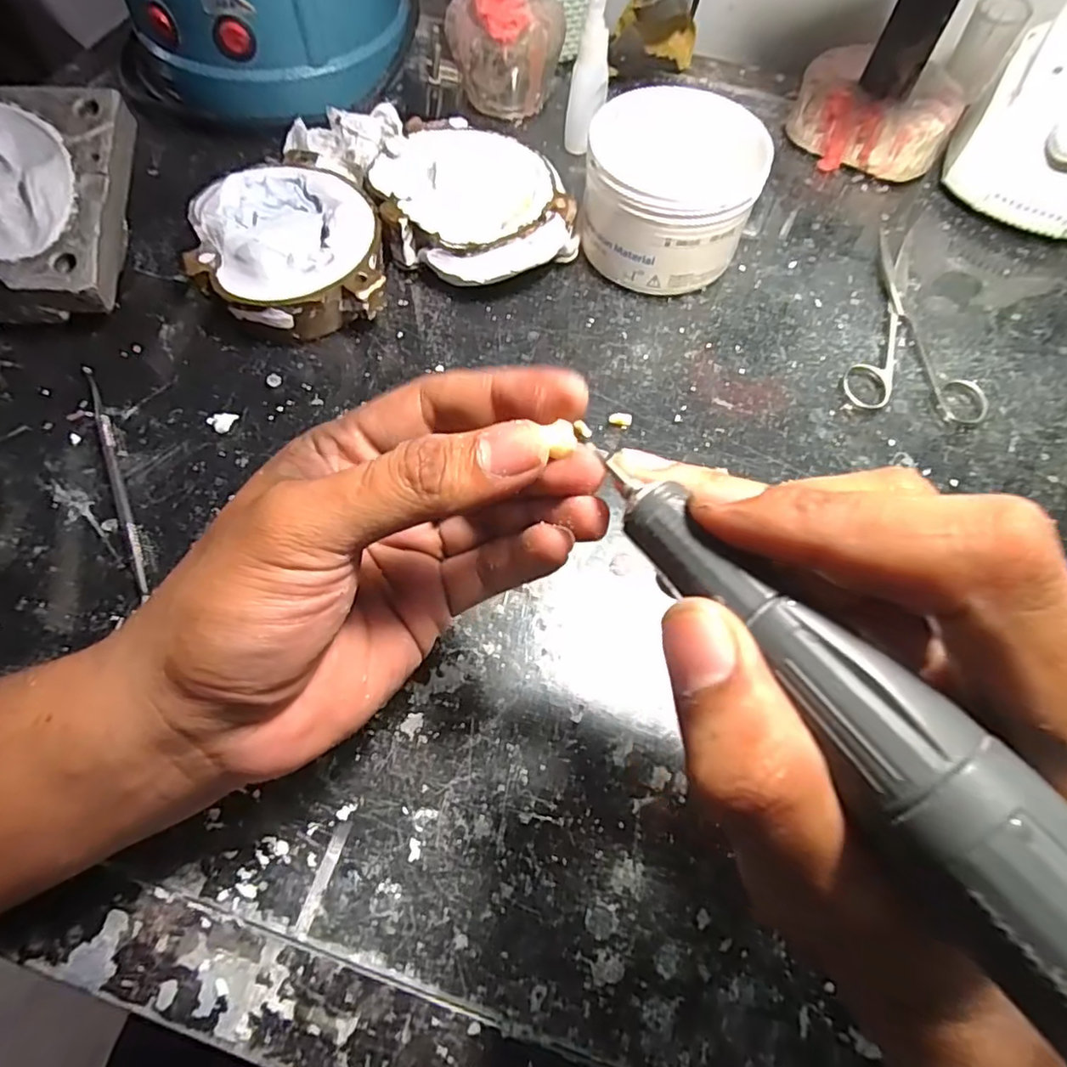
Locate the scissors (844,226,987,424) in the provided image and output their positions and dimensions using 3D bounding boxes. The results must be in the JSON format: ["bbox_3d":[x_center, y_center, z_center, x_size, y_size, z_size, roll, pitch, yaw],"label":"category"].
[{"bbox_3d":[0.209,-0.122,0.338,0.070,0.008,0.137,11,64,2],"label":"scissors"}]

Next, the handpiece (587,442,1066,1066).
[{"bbox_3d":[0.070,0.048,0.093,0.029,0.027,0.161,-31,61,-16],"label":"handpiece"}]

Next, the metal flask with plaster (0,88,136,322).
[{"bbox_3d":[-0.266,-0.162,0.295,0.124,0.029,0.110,-1,79,-5],"label":"metal flask with plaster"}]

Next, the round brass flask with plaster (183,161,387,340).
[{"bbox_3d":[-0.126,-0.147,0.315,0.091,0.036,0.098,1,64,-2],"label":"round brass flask with plaster"}]

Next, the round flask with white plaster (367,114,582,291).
[{"bbox_3d":[-0.036,-0.182,0.339,0.097,0.034,0.116,-19,66,-11],"label":"round flask with white plaster"}]

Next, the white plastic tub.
[{"bbox_3d":[0.073,-0.181,0.328,0.087,0.064,0.082,1,64,-2],"label":"white plastic tub"}]

